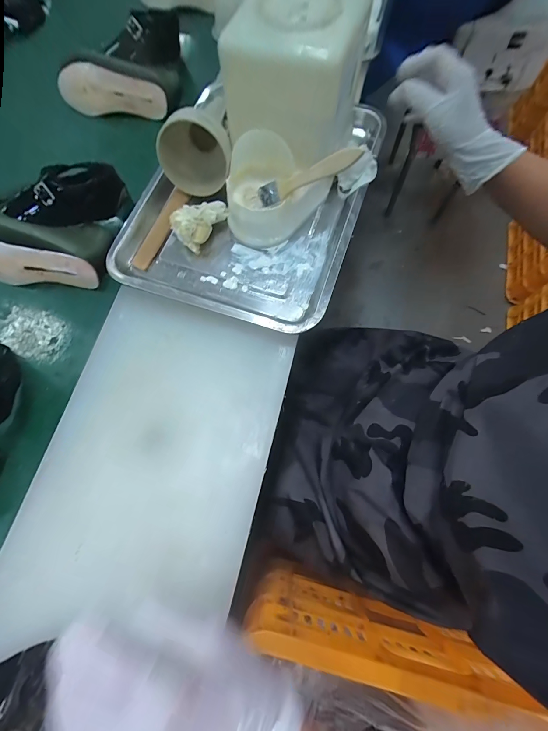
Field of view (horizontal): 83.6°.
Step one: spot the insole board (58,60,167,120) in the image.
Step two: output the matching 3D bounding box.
[{"bbox_3d":[-0.294,-0.497,0.556,0.195,0.072,0.008,8,60,5],"label":"insole board"}]

